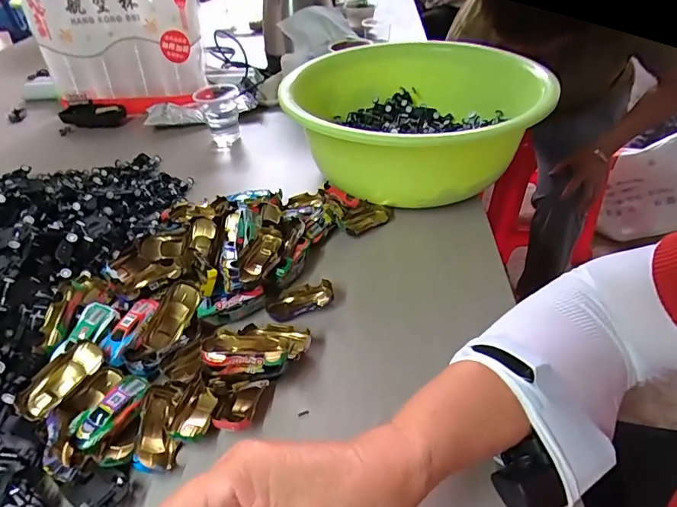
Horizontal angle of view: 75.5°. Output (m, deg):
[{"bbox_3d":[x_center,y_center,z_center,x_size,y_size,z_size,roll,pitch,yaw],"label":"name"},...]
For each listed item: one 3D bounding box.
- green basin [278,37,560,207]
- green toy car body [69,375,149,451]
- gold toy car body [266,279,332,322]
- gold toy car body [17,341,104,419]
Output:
[{"bbox_3d":[0.087,-0.179,0.570,0.295,0.123,0.350,-9,40,-7],"label":"green basin"},{"bbox_3d":[-0.169,0.117,0.325,0.026,0.016,0.059,20,45,25],"label":"green toy car body"},{"bbox_3d":[-0.037,0.043,0.414,0.063,0.012,0.035,-12,40,-11],"label":"gold toy car body"},{"bbox_3d":[-0.212,0.097,0.338,0.065,0.021,0.033,-42,51,-15],"label":"gold toy car body"}]

